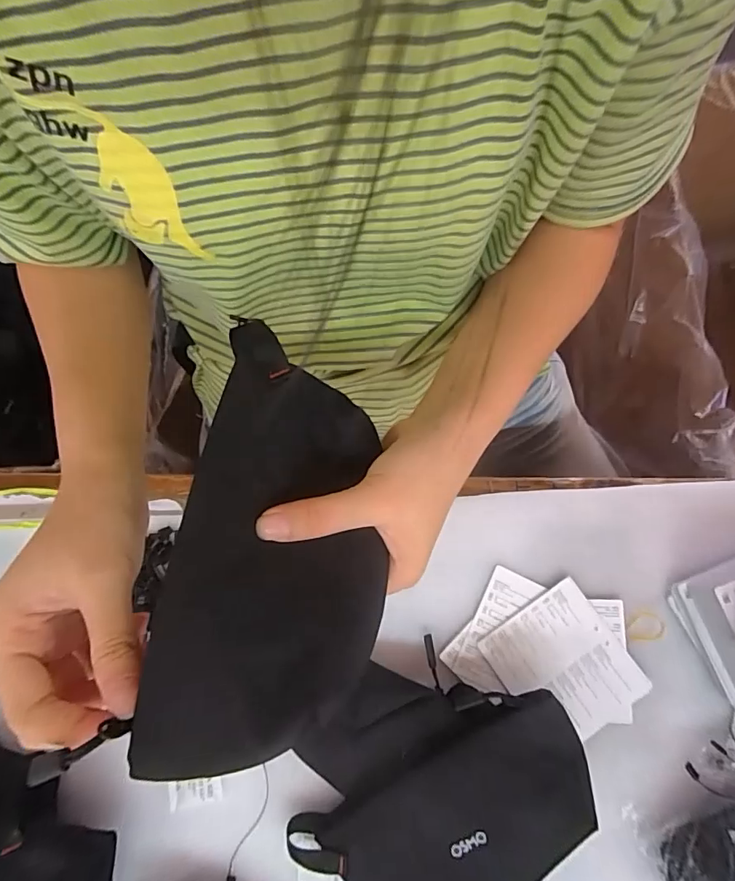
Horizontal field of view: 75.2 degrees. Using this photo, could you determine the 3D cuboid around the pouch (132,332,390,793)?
[{"bbox_3d":[-0.037,0.039,0.225,0.094,0.016,0.197,10,63,-10],"label":"pouch"}]

